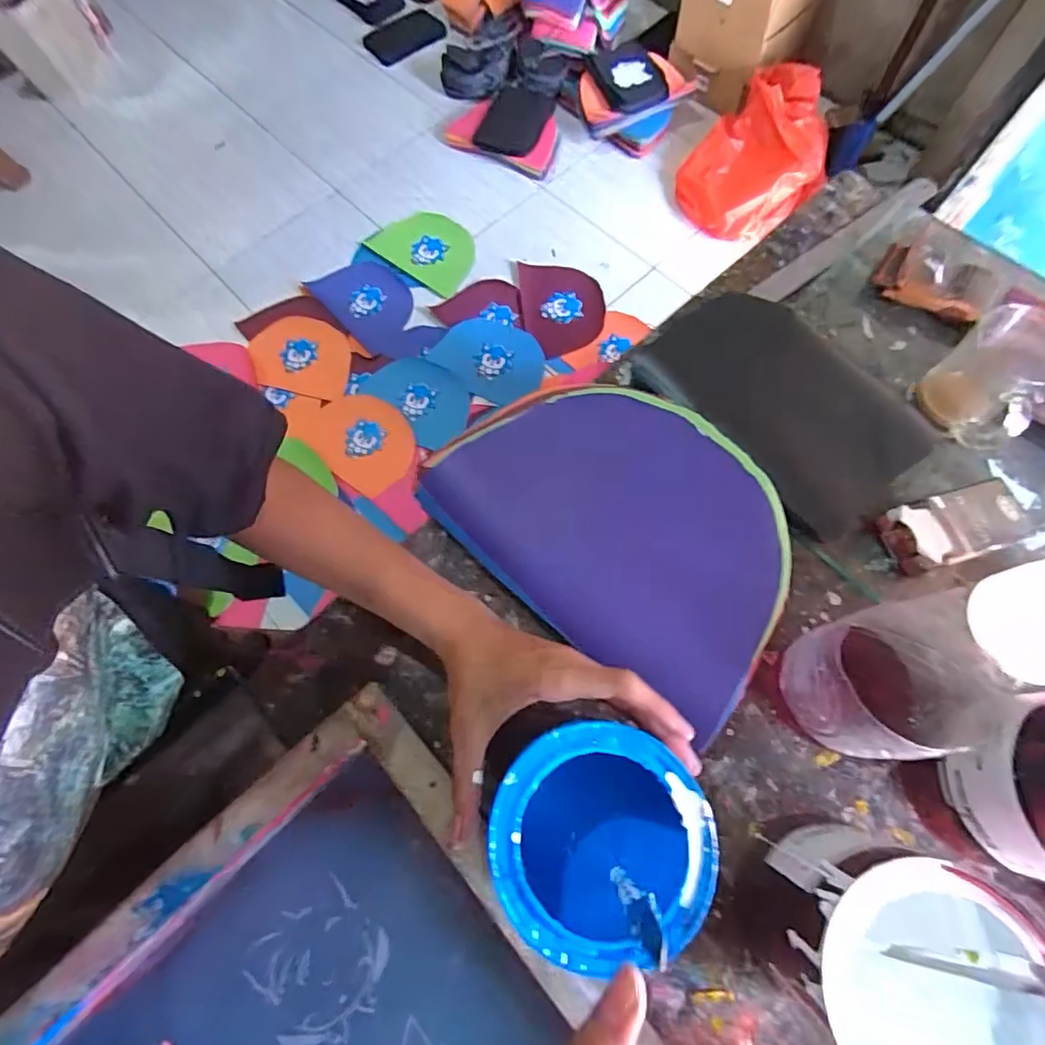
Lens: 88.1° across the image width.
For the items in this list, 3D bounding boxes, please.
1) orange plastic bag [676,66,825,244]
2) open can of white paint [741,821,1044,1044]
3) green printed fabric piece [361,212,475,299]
[{"bbox_3d":[0.580,-0.914,1.350,0.331,0.193,0.396,19,72,9],"label":"orange plastic bag"},{"bbox_3d":[0.196,0.237,0.302,0.104,0.137,0.108,-1,71,2],"label":"open can of white paint"},{"bbox_3d":[-0.242,-0.720,1.406,0.287,0.012,0.191,38,76,14],"label":"green printed fabric piece"}]

